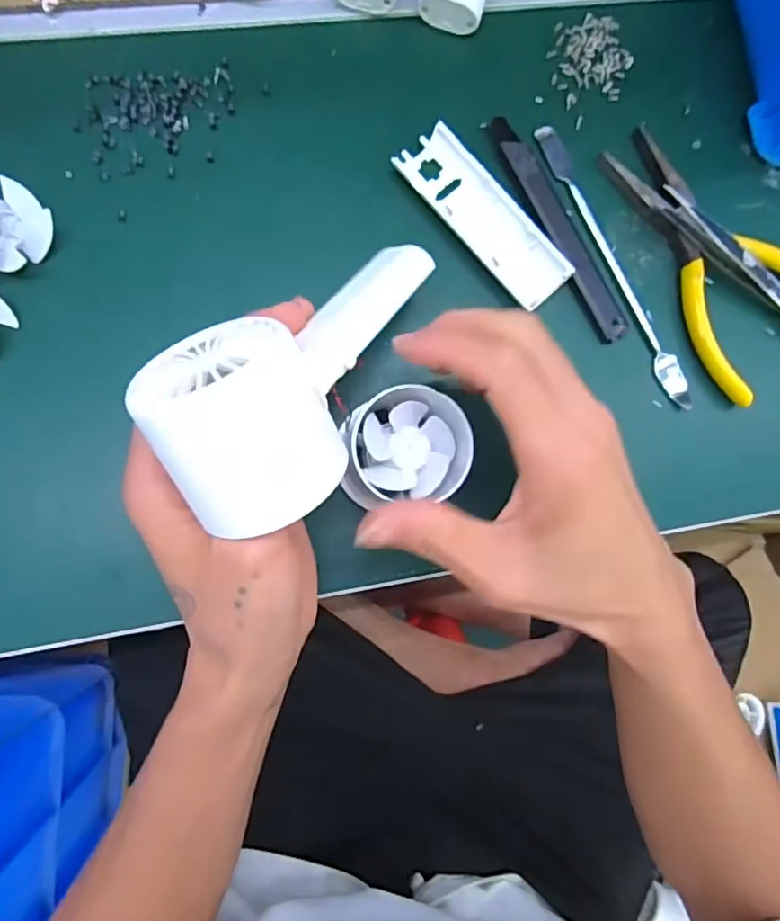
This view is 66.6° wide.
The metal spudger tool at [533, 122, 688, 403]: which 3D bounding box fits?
[{"bbox_3d":[0.119,-0.105,0.314,0.015,0.004,0.168,-26,86,-9],"label":"metal spudger tool"}]

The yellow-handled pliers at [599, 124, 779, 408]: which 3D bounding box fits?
[{"bbox_3d":[0.176,-0.113,0.316,0.076,0.017,0.151,-29,86,-9],"label":"yellow-handled pliers"}]

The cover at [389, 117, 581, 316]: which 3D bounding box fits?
[{"bbox_3d":[0.049,-0.125,0.304,0.034,0.012,0.104,-40,88,-10],"label":"cover"}]

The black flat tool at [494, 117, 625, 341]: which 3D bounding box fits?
[{"bbox_3d":[0.088,-0.122,0.312,0.019,0.007,0.130,-27,86,-9],"label":"black flat tool"}]

